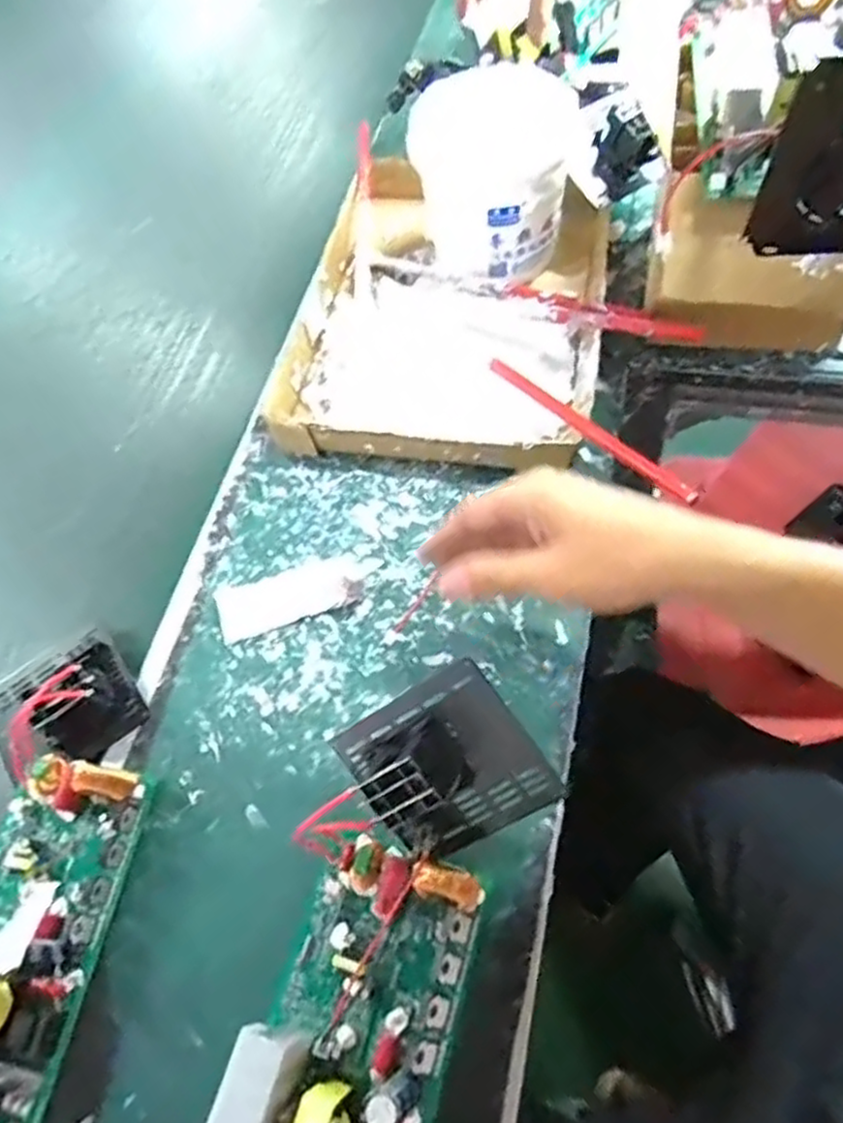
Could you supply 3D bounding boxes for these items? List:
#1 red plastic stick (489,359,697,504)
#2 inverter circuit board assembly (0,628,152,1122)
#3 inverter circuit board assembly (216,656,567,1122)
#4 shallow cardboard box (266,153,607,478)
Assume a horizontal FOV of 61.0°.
[{"bbox_3d":[0.106,-0.095,0.486,0.010,0.012,0.198,-32,51,-13],"label":"red plastic stick"},{"bbox_3d":[-0.237,0.182,0.381,0.119,0.071,0.325,1,62,10],"label":"inverter circuit board assembly"},{"bbox_3d":[-0.037,0.214,0.342,0.112,0.092,0.319,20,69,14],"label":"inverter circuit board assembly"},{"bbox_3d":[0.023,-0.214,0.590,0.242,0.041,0.318,7,63,14],"label":"shallow cardboard box"}]

